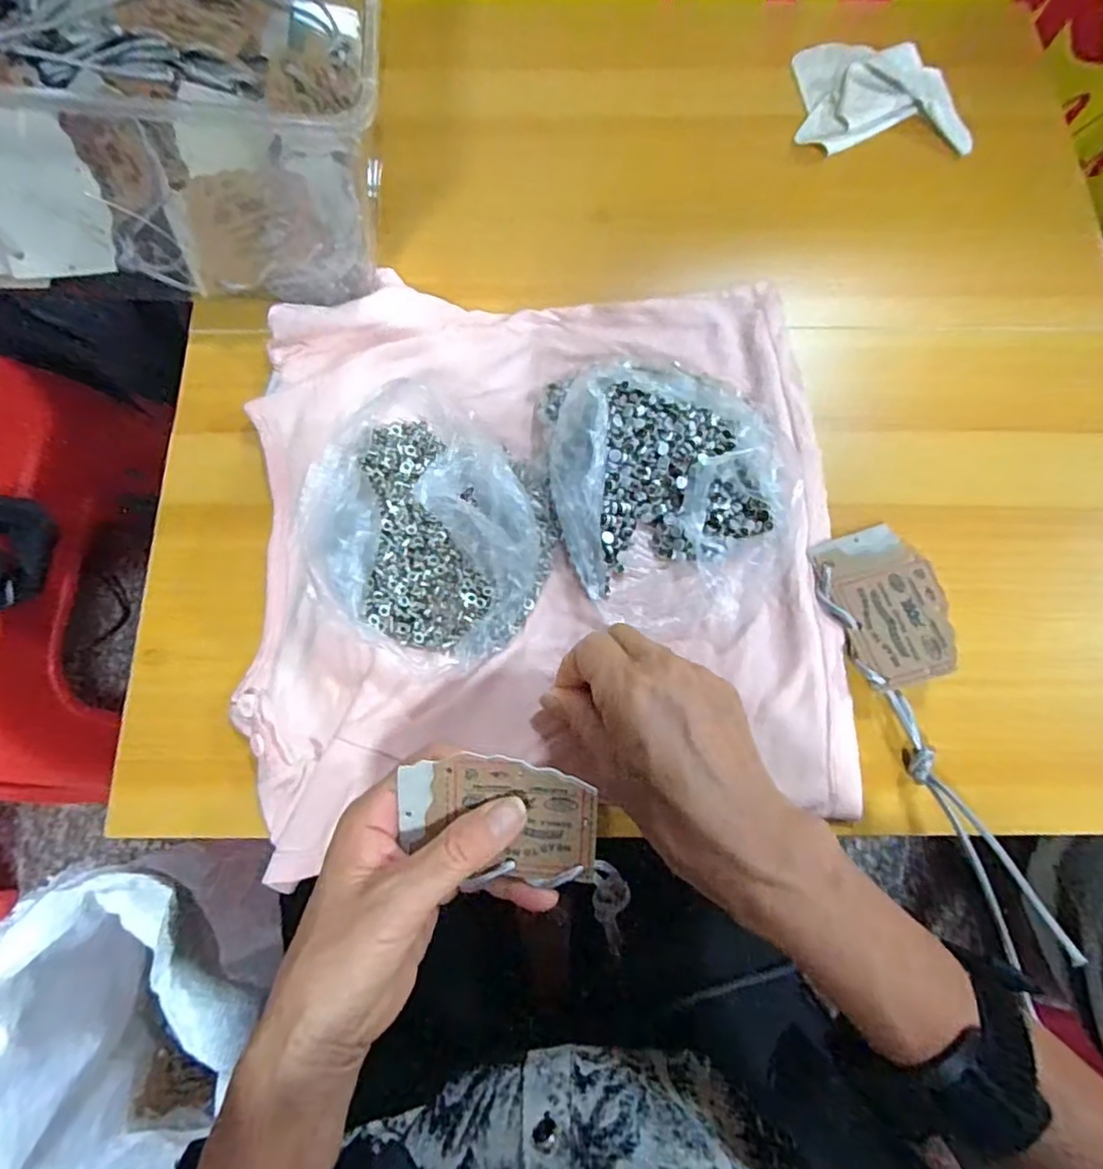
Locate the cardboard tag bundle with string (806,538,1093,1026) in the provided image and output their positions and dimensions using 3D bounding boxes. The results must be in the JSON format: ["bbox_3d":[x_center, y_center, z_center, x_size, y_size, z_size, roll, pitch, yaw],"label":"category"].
[{"bbox_3d":[0.200,0.067,0.309,0.057,0.013,0.210,-21,71,3],"label":"cardboard tag bundle with string"}]

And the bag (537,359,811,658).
[{"bbox_3d":[0.069,-0.057,0.337,0.139,0.031,0.172,-20,76,-6],"label":"bag"}]

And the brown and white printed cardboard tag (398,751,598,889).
[{"bbox_3d":[-0.022,0.100,0.263,0.085,0.005,0.049,10,99,0],"label":"brown and white printed cardboard tag"}]

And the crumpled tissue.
[{"bbox_3d":[0.233,-0.347,0.434,0.111,0.020,0.097,4,75,1],"label":"crumpled tissue"}]

